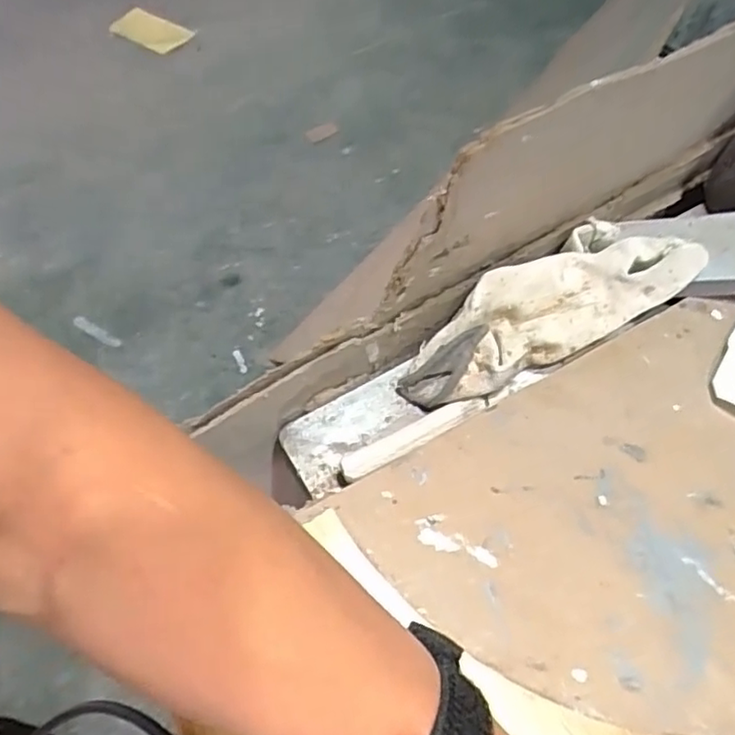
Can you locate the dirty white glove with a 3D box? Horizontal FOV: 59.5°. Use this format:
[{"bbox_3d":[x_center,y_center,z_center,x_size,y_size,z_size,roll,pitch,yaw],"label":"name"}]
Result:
[{"bbox_3d":[0.101,-0.030,0.367,0.166,0.049,0.064,-29,65,-18],"label":"dirty white glove"}]

